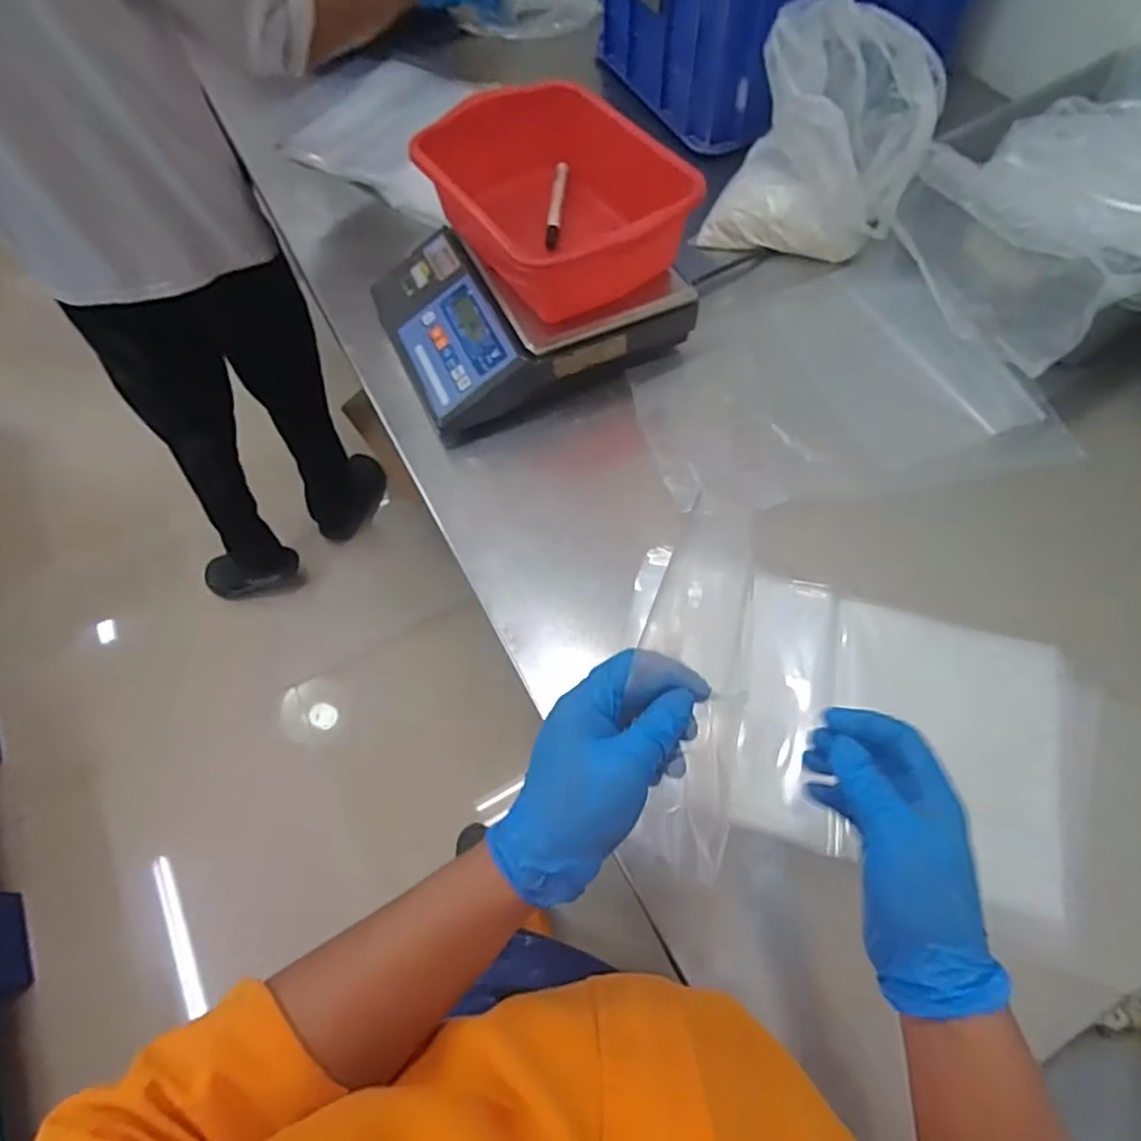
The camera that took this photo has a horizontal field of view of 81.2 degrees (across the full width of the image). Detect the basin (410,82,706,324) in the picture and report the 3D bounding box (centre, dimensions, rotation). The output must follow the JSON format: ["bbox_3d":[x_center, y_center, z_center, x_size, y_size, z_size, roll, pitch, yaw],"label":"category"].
[{"bbox_3d":[-0.014,-0.393,0.714,0.211,0.092,0.256,-33,66,-14],"label":"basin"}]

